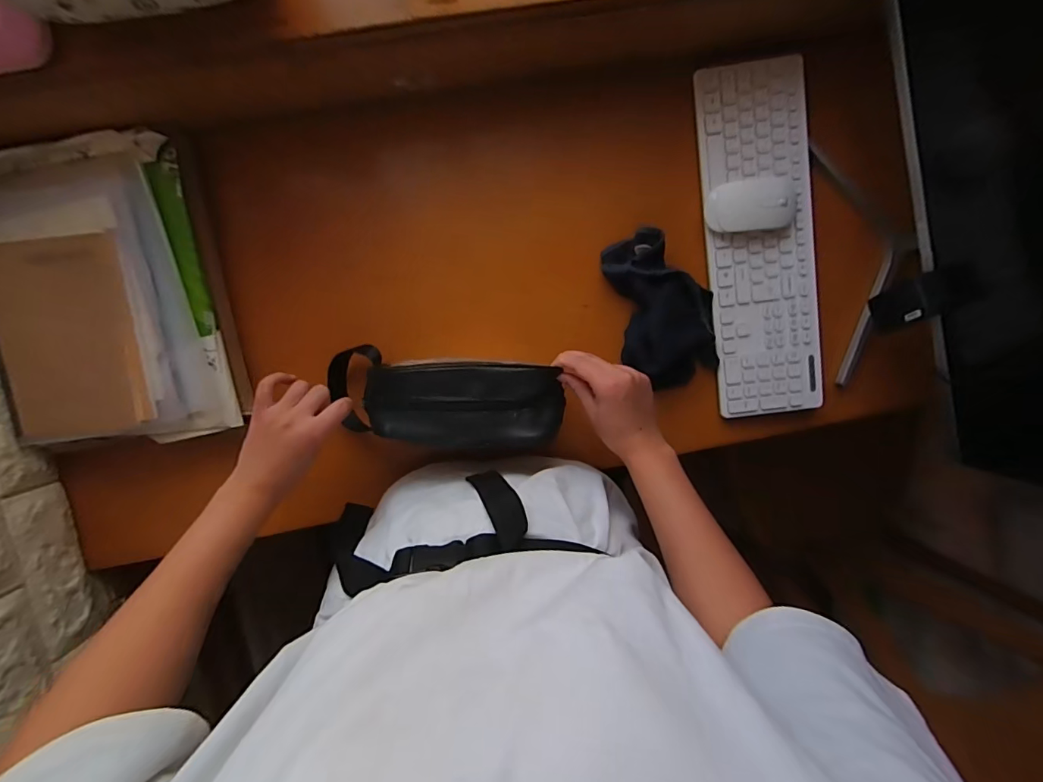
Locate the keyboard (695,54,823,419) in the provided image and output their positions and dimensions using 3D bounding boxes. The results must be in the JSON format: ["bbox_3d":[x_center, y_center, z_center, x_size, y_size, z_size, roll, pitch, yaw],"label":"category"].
[{"bbox_3d":[0.307,-0.186,0.594,0.133,0.022,0.433,-9,97,-3],"label":"keyboard"}]

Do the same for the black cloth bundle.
[{"bbox_3d":[0.184,-0.103,0.583,0.125,0.029,0.194,-17,98,-2],"label":"black cloth bundle"}]

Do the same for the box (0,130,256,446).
[{"bbox_3d":[-0.469,-0.103,0.521,0.245,0.048,0.335,-10,97,-3],"label":"box"}]

